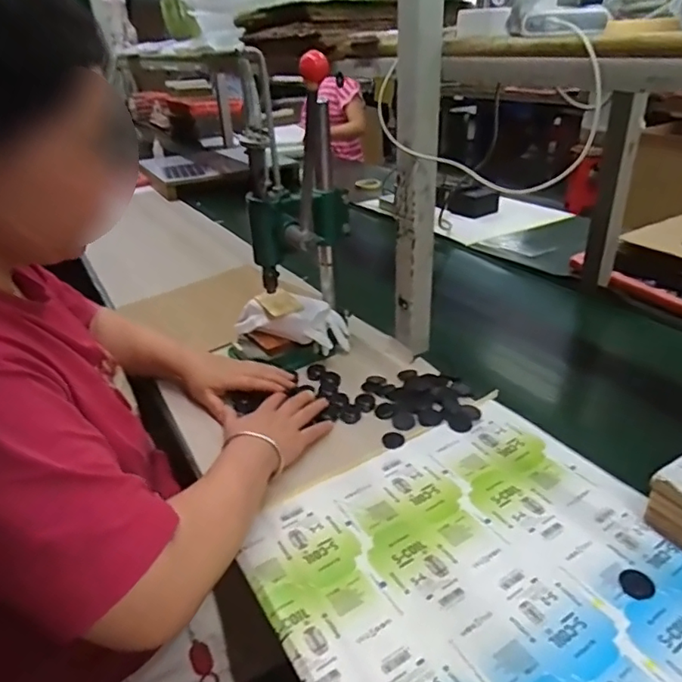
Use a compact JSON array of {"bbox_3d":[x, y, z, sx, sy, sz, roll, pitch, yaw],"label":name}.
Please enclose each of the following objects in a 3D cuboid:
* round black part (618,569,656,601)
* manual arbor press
[{"bbox_3d":[0.271,0.222,0.496,0.028,0.004,0.033,18,36,33],"label":"round black part"},{"bbox_3d":[-0.072,-0.162,0.776,0.196,0.417,0.105,-12,30,-15],"label":"manual arbor press"}]

